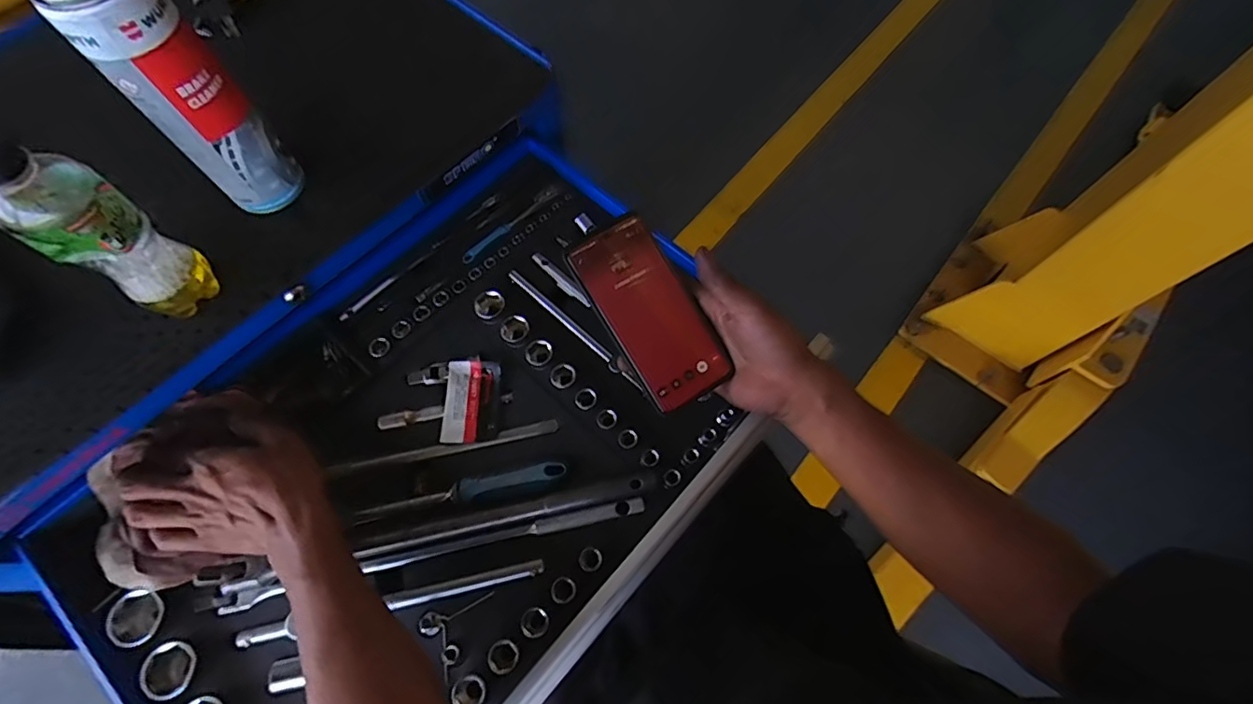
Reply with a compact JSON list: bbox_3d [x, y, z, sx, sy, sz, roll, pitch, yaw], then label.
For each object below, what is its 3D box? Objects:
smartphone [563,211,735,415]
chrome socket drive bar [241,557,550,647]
[{"bbox_3d":[0.020,-0.033,0.468,0.080,0.008,0.161,-33,92,-11],"label":"smartphone"},{"bbox_3d":[-0.190,0.205,0.450,0.245,0.011,0.013,-13,66,-2],"label":"chrome socket drive bar"}]

